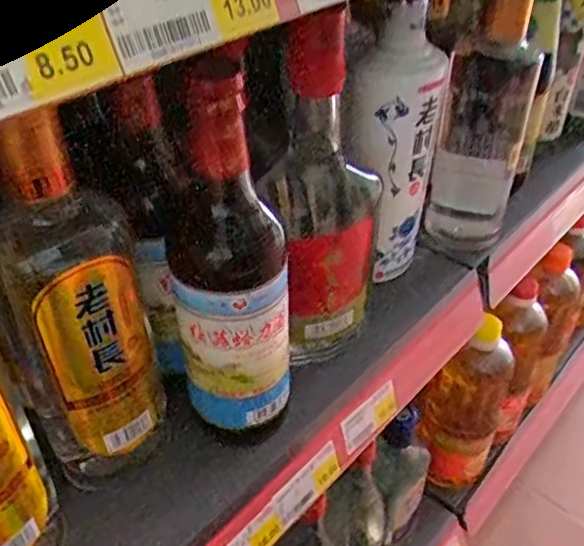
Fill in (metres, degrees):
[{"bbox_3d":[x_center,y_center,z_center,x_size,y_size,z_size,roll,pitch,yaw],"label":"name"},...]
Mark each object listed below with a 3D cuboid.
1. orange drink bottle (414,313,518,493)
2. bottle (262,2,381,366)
[{"bbox_3d":[0.198,0.143,0.714,0.085,0.229,0.078,20,43,23],"label":"orange drink bottle"},{"bbox_3d":[0.020,-0.043,0.393,0.070,0.214,0.062,7,40,7],"label":"bottle"}]

